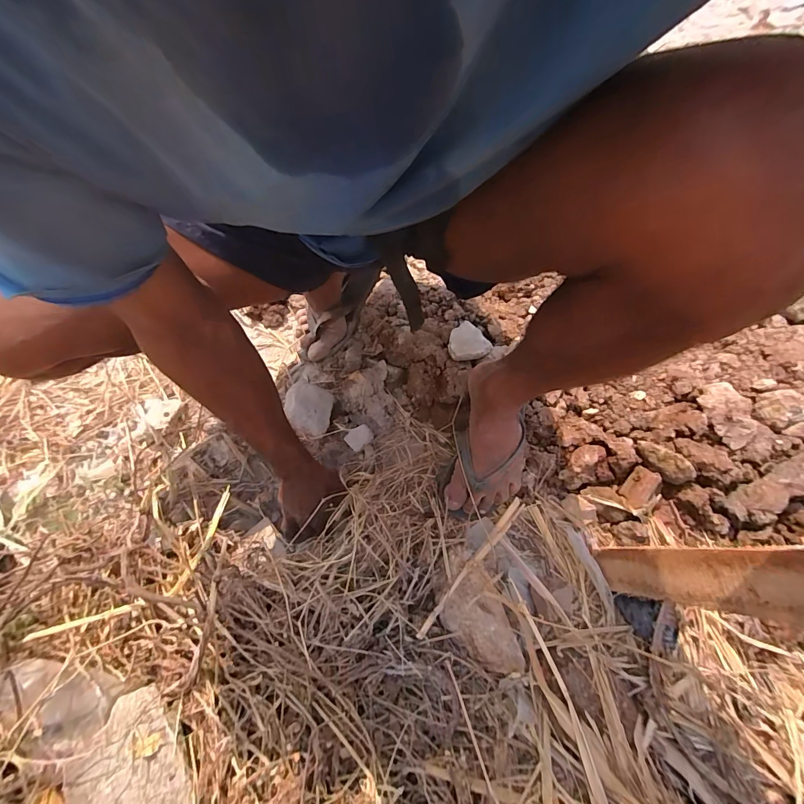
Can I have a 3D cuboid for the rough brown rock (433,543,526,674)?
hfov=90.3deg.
[{"bbox_3d":[0.086,0.257,0.493,0.072,0.035,0.146,-24,68,-8],"label":"rough brown rock"}]

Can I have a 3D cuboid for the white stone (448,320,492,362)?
[{"bbox_3d":[0.104,-0.100,0.655,0.066,0.031,0.070,-1,67,2],"label":"white stone"}]

